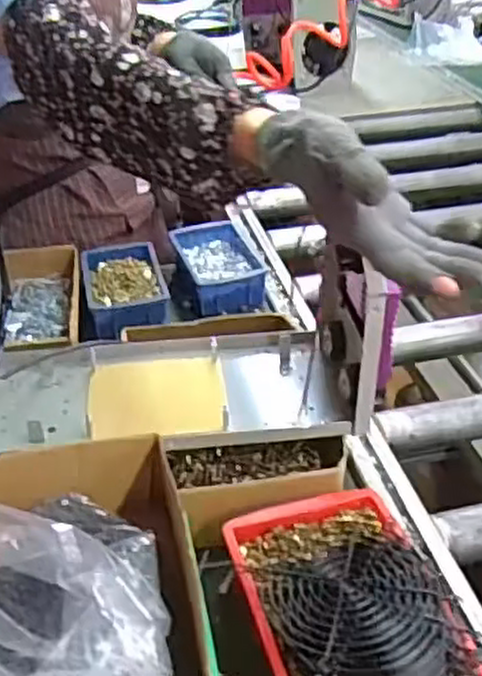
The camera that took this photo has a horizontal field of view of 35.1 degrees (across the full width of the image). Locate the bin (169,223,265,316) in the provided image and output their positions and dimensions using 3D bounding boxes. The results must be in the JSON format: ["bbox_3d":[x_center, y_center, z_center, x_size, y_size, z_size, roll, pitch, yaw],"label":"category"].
[{"bbox_3d":[-0.027,-0.092,0.977,0.109,0.054,0.150,-6,36,-10],"label":"bin"}]

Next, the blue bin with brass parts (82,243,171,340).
[{"bbox_3d":[-0.142,-0.061,0.939,0.101,0.049,0.146,-5,35,-8],"label":"blue bin with brass parts"}]

